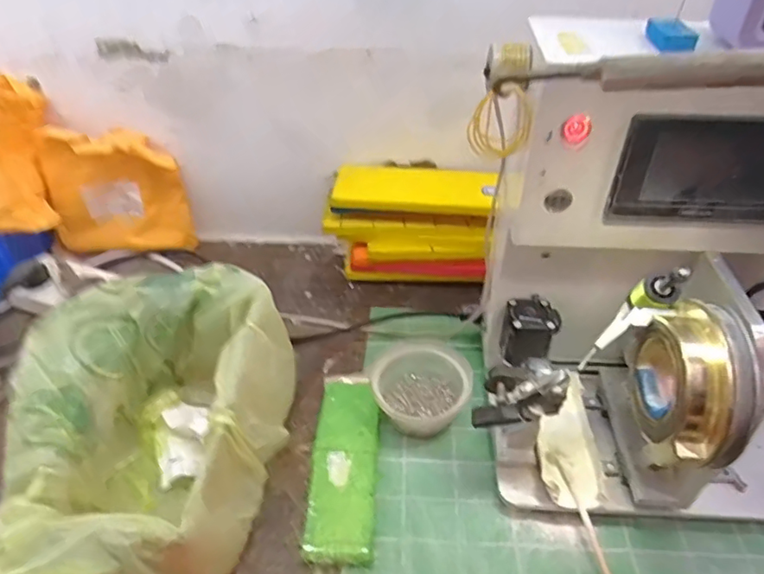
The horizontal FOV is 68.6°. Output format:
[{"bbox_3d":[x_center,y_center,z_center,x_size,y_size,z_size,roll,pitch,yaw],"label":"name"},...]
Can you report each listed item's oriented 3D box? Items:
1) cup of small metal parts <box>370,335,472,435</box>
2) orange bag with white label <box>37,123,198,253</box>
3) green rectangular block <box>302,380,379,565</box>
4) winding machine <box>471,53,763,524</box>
[{"bbox_3d":[0.040,0.096,0.561,0.095,0.045,0.096,1,41,-1],"label":"cup of small metal parts"},{"bbox_3d":[-0.341,-0.122,0.727,0.175,0.154,0.053,0,41,-1],"label":"orange bag with white label"},{"bbox_3d":[-0.034,0.162,0.519,0.057,0.014,0.179,3,41,1],"label":"green rectangular block"},{"bbox_3d":[0.281,0.013,0.449,0.373,0.336,0.239,3,41,1],"label":"winding machine"}]

